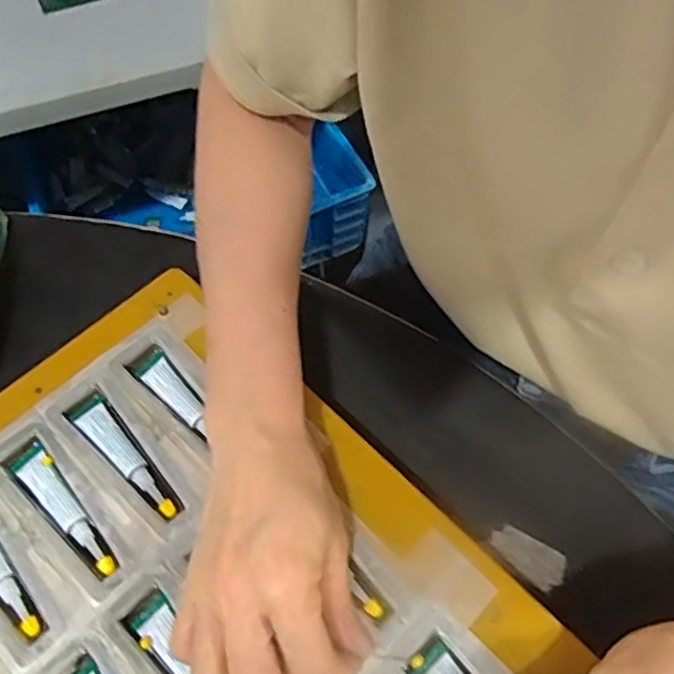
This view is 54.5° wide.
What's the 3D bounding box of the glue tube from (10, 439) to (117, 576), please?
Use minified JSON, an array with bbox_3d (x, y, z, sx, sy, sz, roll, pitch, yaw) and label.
[{"bbox_3d":[-0.143,0.090,0.347,0.085,0.008,0.020,40,68,18],"label":"glue tube"}]

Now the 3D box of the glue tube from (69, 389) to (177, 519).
[{"bbox_3d":[-0.117,0.067,0.361,0.018,0.008,0.085,-38,69,-20],"label":"glue tube"}]

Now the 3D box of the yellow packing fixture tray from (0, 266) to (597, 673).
[{"bbox_3d":[-0.046,0.140,0.316,0.223,0.025,0.377,-42,69,-16],"label":"yellow packing fixture tray"}]

